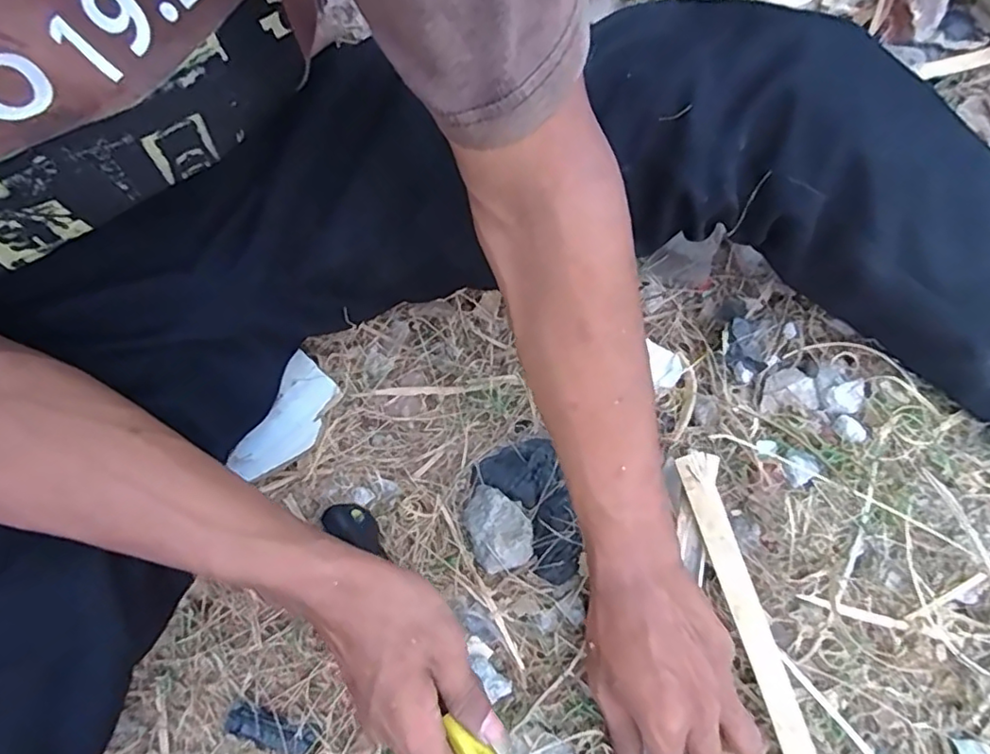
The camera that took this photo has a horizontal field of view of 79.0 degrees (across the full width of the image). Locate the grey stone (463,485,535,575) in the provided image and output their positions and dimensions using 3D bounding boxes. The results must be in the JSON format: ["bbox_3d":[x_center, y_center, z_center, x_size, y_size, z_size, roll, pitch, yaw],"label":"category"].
[{"bbox_3d":[0.001,0.104,0.419,0.042,0.021,0.058,-24,71,-5],"label":"grey stone"}]

